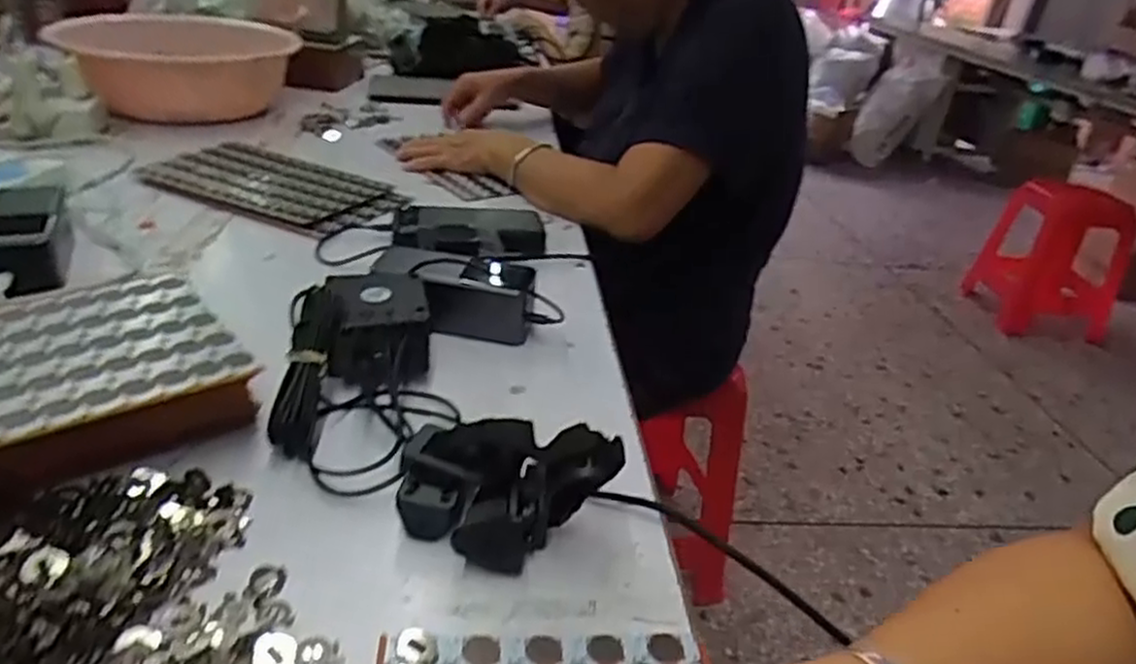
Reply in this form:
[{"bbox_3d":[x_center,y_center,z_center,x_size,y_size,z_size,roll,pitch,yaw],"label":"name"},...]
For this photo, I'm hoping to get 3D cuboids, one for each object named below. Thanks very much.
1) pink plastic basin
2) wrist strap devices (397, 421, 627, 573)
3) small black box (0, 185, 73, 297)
[{"bbox_3d":[-0.616,-0.430,1.191,0.309,0.106,0.364,-17,37,-36],"label":"pink plastic basin"},{"bbox_3d":[-0.037,0.087,0.413,0.117,0.071,0.056,14,30,13],"label":"wrist strap devices"},{"bbox_3d":[-0.464,-0.078,0.647,0.056,0.050,0.144,-9,32,-25],"label":"small black box"}]

